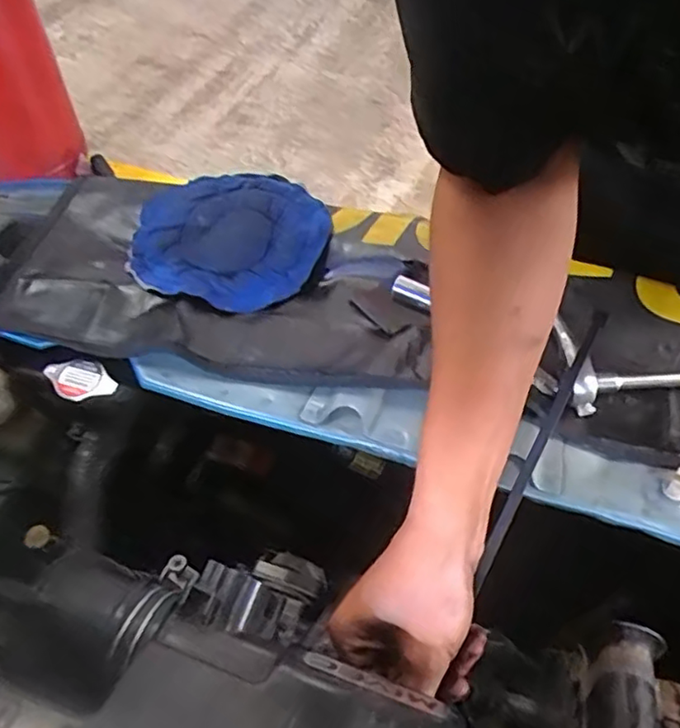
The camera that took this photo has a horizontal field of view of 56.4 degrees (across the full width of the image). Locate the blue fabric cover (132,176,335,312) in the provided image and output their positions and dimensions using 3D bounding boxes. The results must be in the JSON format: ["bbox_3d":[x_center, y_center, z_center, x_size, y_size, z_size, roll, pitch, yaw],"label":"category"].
[{"bbox_3d":[-0.109,-0.124,0.605,0.179,0.021,0.166,10,54,10],"label":"blue fabric cover"}]

